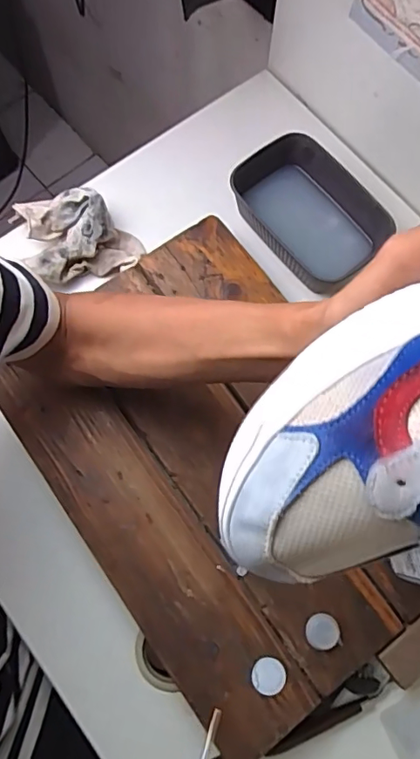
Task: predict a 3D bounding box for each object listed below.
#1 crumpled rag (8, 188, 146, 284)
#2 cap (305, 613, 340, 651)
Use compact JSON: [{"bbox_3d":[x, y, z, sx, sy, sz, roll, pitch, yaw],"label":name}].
[{"bbox_3d":[-0.139,-0.148,0.544,0.123,0.047,0.085,-5,74,-2],"label":"crumpled rag"},{"bbox_3d":[0.094,0.209,0.426,0.027,0.009,0.026,0,74,-1],"label":"cap"}]

